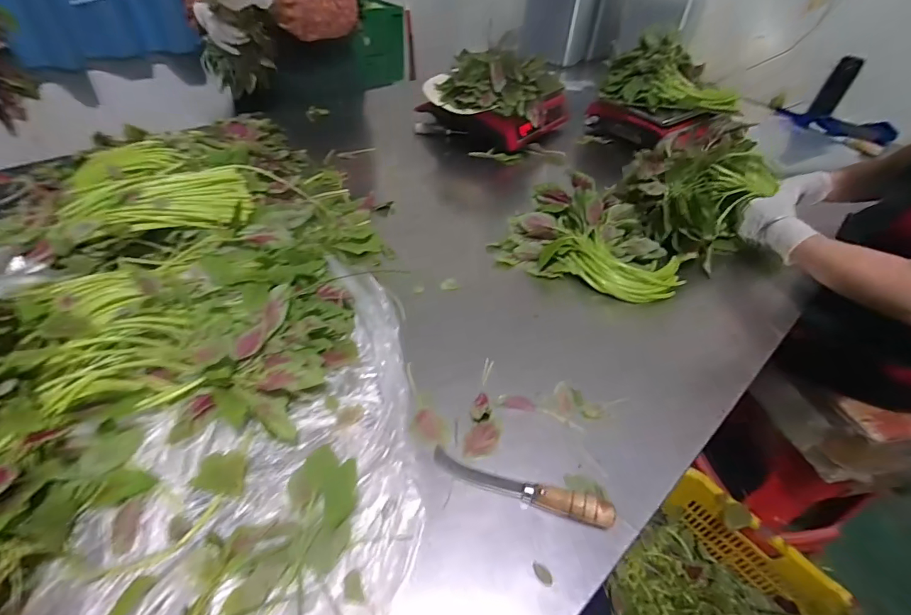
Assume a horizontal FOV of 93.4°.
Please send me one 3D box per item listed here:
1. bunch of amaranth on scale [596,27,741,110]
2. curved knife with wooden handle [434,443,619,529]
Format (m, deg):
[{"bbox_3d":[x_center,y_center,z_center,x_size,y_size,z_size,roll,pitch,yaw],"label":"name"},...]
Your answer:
[{"bbox_3d":[0.567,-0.595,1.107,0.340,0.145,0.233,21,48,16],"label":"bunch of amaranth on scale"},{"bbox_3d":[0.070,0.193,0.472,0.200,0.027,0.023,18,47,14],"label":"curved knife with wooden handle"}]

